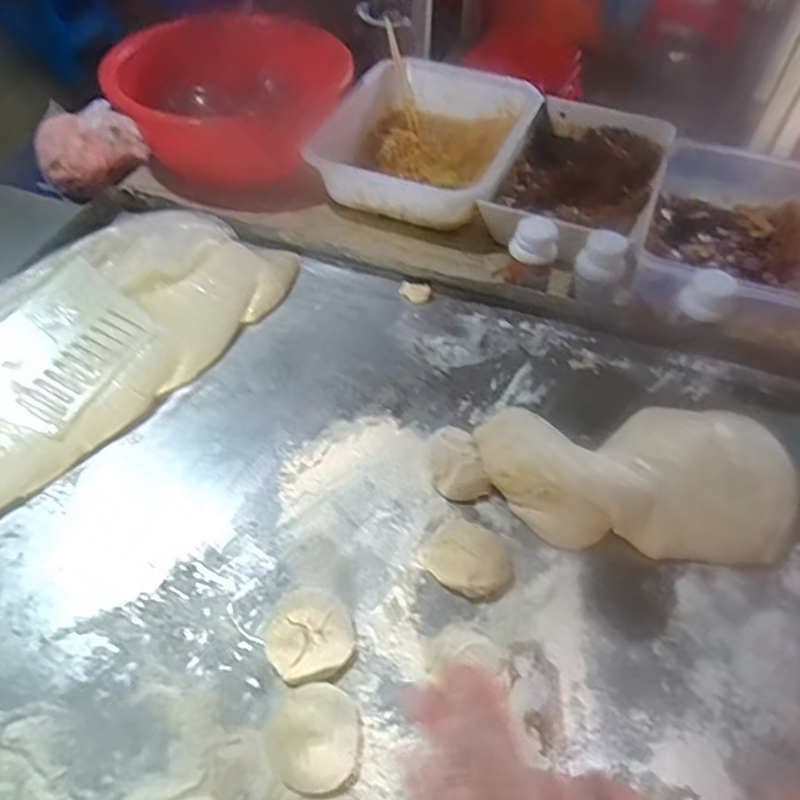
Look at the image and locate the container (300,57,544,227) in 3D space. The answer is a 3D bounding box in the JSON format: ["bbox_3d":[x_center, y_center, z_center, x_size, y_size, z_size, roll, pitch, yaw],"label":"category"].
[{"bbox_3d":[0.045,-0.353,0.906,0.233,0.080,0.302,17,54,11],"label":"container"}]

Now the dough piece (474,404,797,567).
[{"bbox_3d":[0.206,0.065,0.570,0.266,0.040,0.137,2,54,1],"label":"dough piece"}]

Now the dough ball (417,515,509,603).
[{"bbox_3d":[0.056,0.124,0.533,0.069,0.025,0.059,38,62,24],"label":"dough ball"}]

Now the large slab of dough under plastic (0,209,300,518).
[{"bbox_3d":[-0.333,-0.046,0.623,0.193,0.074,0.497,32,59,20],"label":"large slab of dough under plastic"}]

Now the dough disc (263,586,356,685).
[{"bbox_3d":[-0.067,0.172,0.494,0.063,0.024,0.070,-5,54,-5],"label":"dough disc"}]

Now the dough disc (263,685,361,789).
[{"bbox_3d":[-0.059,0.225,0.445,0.064,0.029,0.061,1,54,-1],"label":"dough disc"}]

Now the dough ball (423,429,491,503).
[{"bbox_3d":[0.047,0.058,0.581,0.046,0.028,0.063,-16,56,-13],"label":"dough ball"}]

